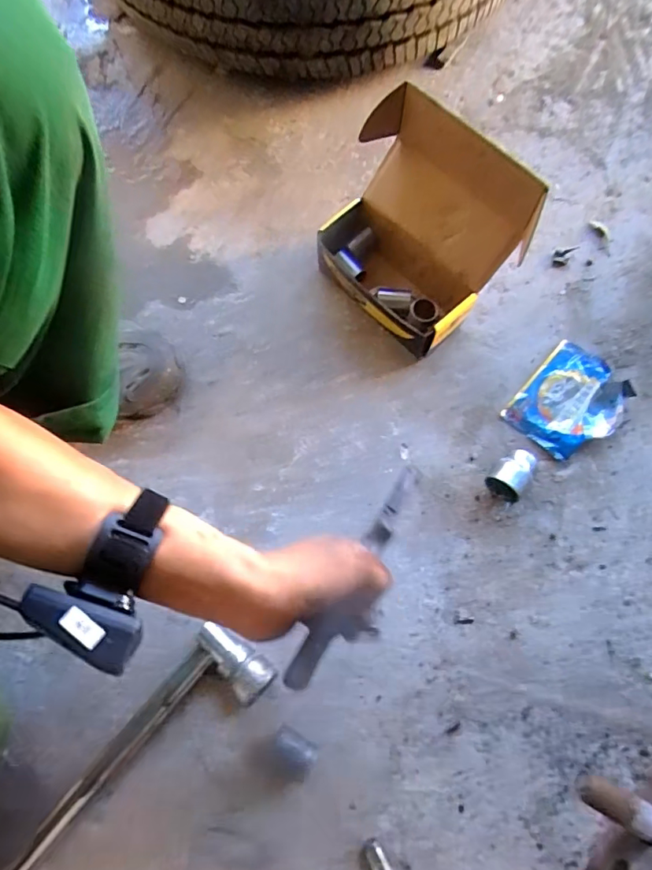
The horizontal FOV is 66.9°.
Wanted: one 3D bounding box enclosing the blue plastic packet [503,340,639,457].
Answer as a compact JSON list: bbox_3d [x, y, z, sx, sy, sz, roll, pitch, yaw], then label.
[{"bbox_3d":[0.271,-0.035,0.545,0.099,0.016,0.123,41,79,12],"label":"blue plastic packet"}]

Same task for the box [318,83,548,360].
[{"bbox_3d":[0.088,-0.205,0.512,0.184,0.170,0.128,43,79,12],"label":"box"}]

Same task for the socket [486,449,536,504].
[{"bbox_3d":[0.193,0.041,0.513,0.036,0.033,0.049,37,78,11],"label":"socket"}]

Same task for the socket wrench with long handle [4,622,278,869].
[{"bbox_3d":[-0.247,0.358,0.435,0.479,0.038,0.077,-41,77,-10],"label":"socket wrench with long handle"}]

